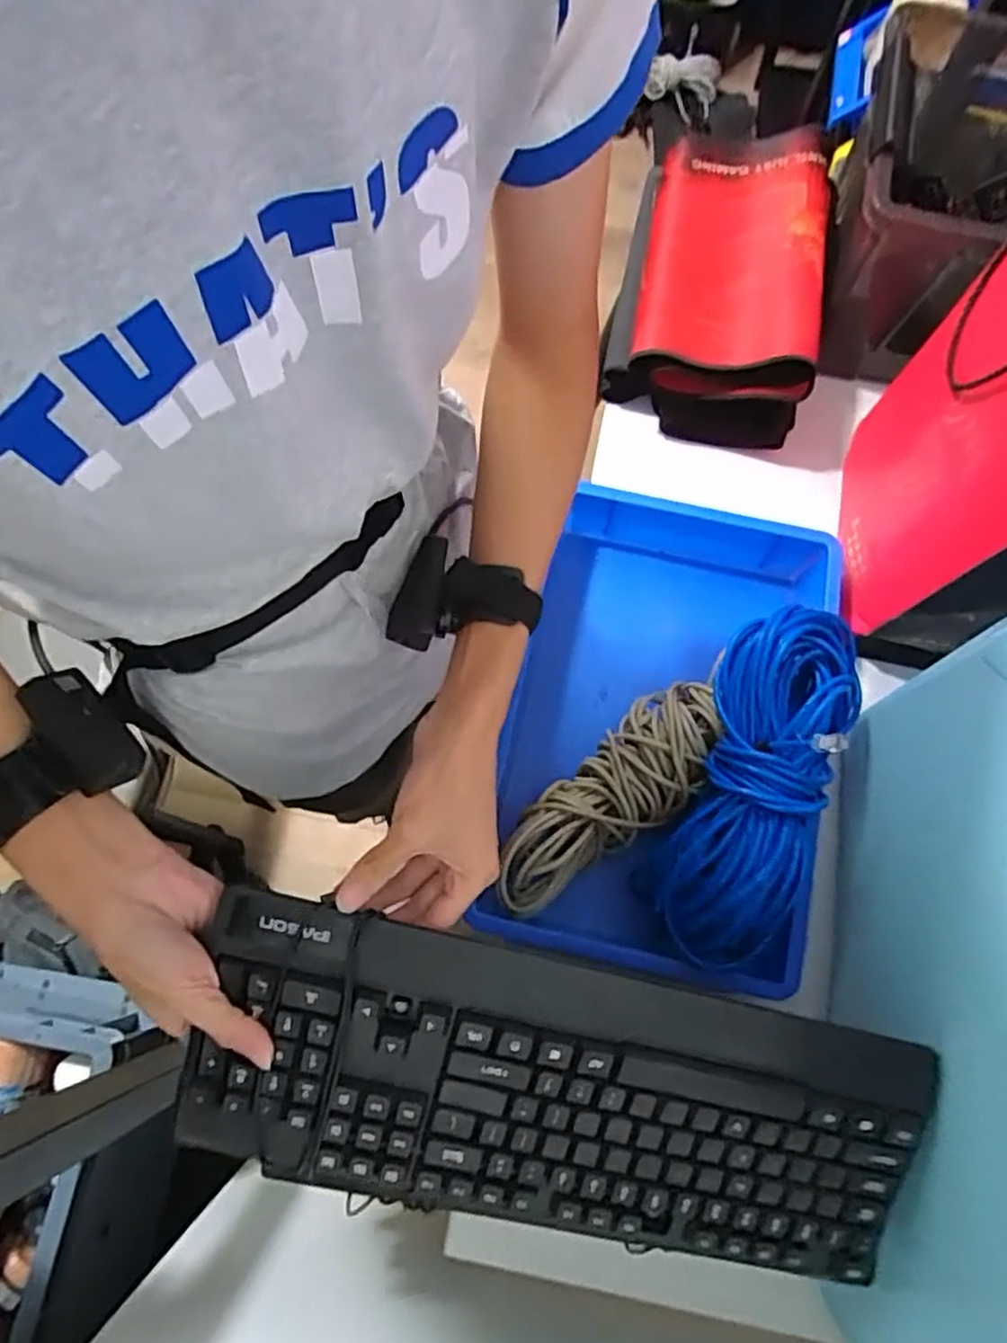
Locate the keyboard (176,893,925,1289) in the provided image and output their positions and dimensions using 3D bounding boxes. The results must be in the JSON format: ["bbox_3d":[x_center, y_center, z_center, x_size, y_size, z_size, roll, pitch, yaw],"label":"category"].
[{"bbox_3d":[0.032,0.251,0.424,0.421,0.019,0.168,12,96,-2],"label":"keyboard"}]

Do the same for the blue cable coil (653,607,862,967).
[{"bbox_3d":[0.217,0.094,0.608,0.128,0.086,0.302,22,75,5],"label":"blue cable coil"}]

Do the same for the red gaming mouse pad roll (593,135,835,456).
[{"bbox_3d":[0.239,-0.423,0.796,0.181,0.122,0.307,4,75,0],"label":"red gaming mouse pad roll"}]

